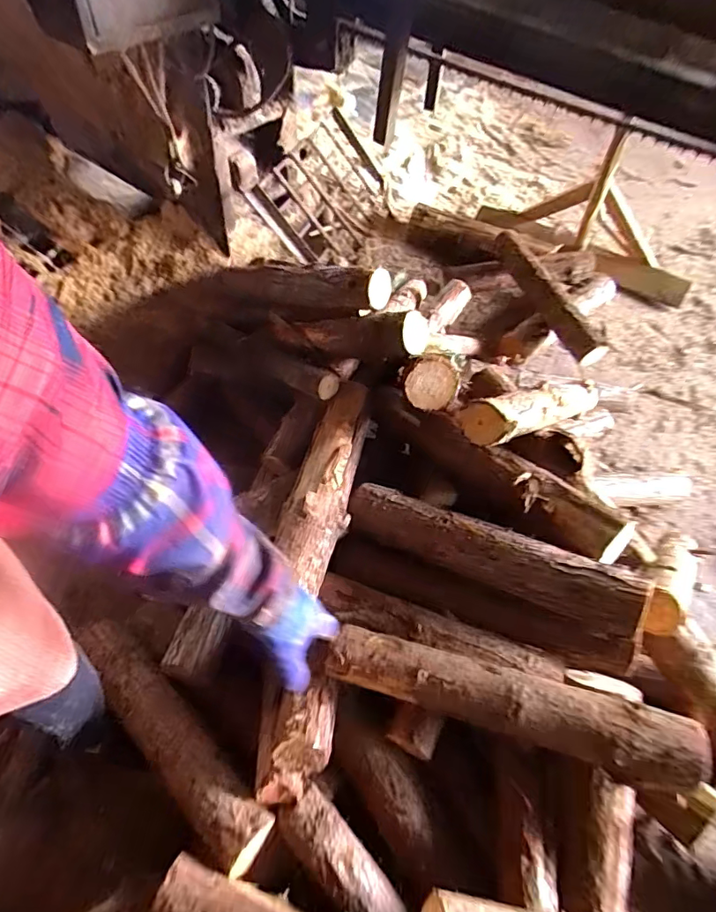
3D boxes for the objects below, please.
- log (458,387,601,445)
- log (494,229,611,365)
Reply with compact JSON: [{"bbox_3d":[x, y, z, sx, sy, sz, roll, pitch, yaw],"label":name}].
[{"bbox_3d":[0.399,-0.105,1.094,0.463,0.069,0.097,-16,56,-38],"label":"log"},{"bbox_3d":[0.589,-0.495,1.586,0.099,0.098,0.515,-24,73,-18],"label":"log"}]

